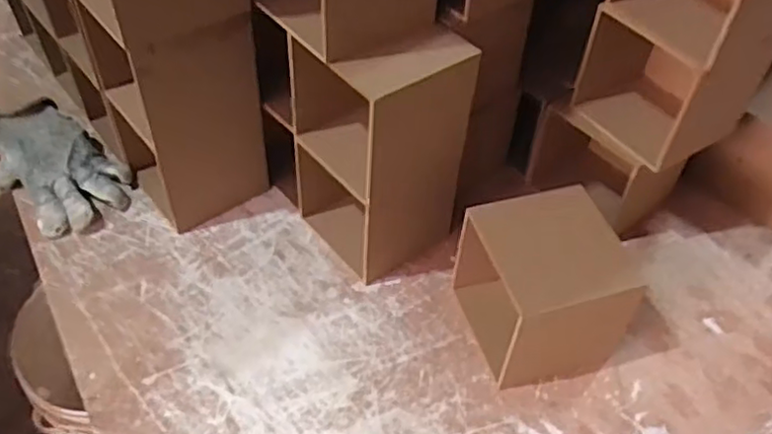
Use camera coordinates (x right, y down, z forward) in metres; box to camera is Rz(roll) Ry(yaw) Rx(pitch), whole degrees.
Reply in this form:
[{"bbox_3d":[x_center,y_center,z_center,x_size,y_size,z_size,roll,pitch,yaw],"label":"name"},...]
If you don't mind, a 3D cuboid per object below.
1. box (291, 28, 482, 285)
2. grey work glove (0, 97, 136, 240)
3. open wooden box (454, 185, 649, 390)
[{"bbox_3d":[-0.006,-0.063,0.590,0.110,0.218,0.114,-29,54,-26],"label":"box"},{"bbox_3d":[-0.353,-0.051,0.687,0.124,0.042,0.178,-35,57,-29],"label":"grey work glove"},{"bbox_3d":[0.132,0.062,0.558,0.111,0.112,0.117,-12,49,-13],"label":"open wooden box"}]

